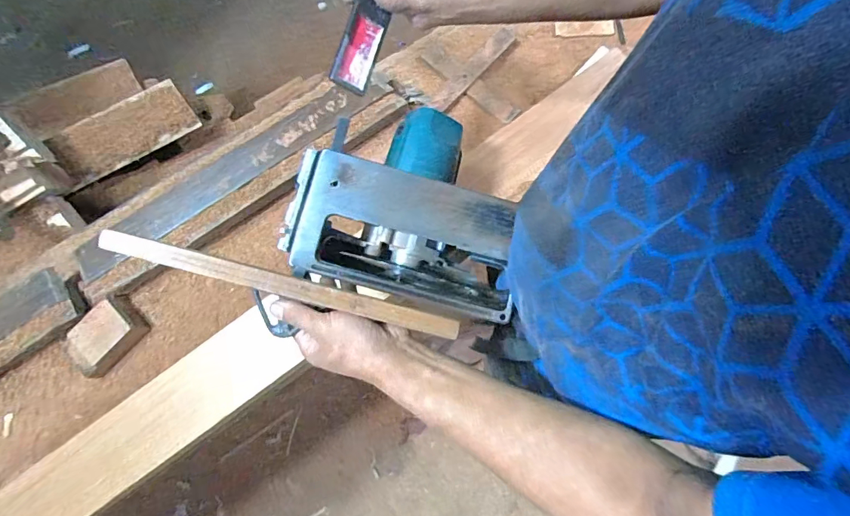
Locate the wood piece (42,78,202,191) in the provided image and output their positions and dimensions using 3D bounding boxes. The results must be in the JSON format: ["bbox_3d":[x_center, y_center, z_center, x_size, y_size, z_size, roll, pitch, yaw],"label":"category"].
[{"bbox_3d":[-0.622,-0.262,0.893,0.268,0.020,0.105,-34,116,-14],"label":"wood piece"}]

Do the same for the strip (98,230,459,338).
[{"bbox_3d":[-0.121,0.025,0.382,0.312,0.007,0.021,15,77,-8],"label":"strip"}]

